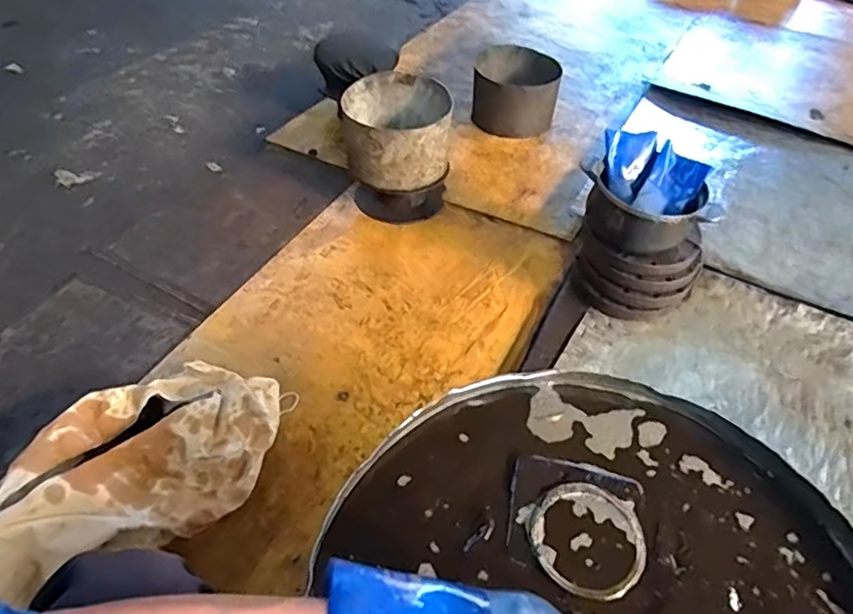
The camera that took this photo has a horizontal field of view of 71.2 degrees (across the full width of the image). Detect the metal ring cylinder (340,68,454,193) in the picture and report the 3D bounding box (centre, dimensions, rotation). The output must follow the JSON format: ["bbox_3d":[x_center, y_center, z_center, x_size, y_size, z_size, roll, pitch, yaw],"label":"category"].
[{"bbox_3d":[-0.081,-0.470,1.591,0.281,0.175,0.306,0,46,-3],"label":"metal ring cylinder"}]

